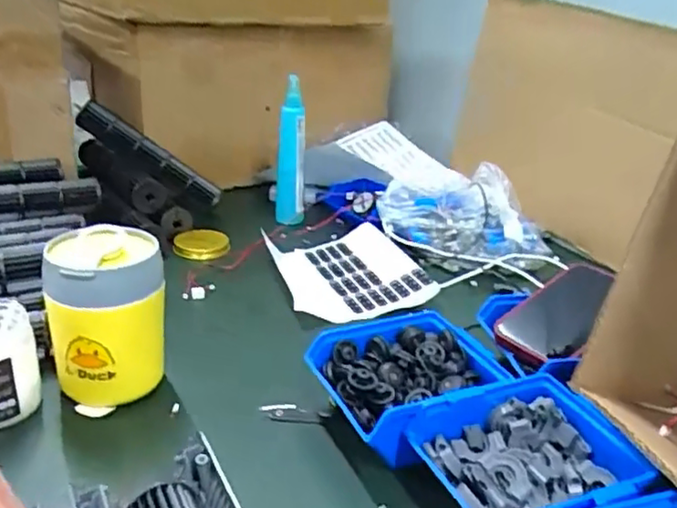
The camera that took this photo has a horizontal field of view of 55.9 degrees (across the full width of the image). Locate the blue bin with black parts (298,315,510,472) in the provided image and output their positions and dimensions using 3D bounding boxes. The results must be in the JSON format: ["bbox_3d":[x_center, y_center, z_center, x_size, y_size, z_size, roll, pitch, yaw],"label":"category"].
[{"bbox_3d":[0.057,0.104,0.525,0.133,0.055,0.130,-9,28,-26],"label":"blue bin with black parts"}]

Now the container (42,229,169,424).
[{"bbox_3d":[-0.189,0.048,0.524,0.090,0.120,0.083,-4,26,-17],"label":"container"}]

